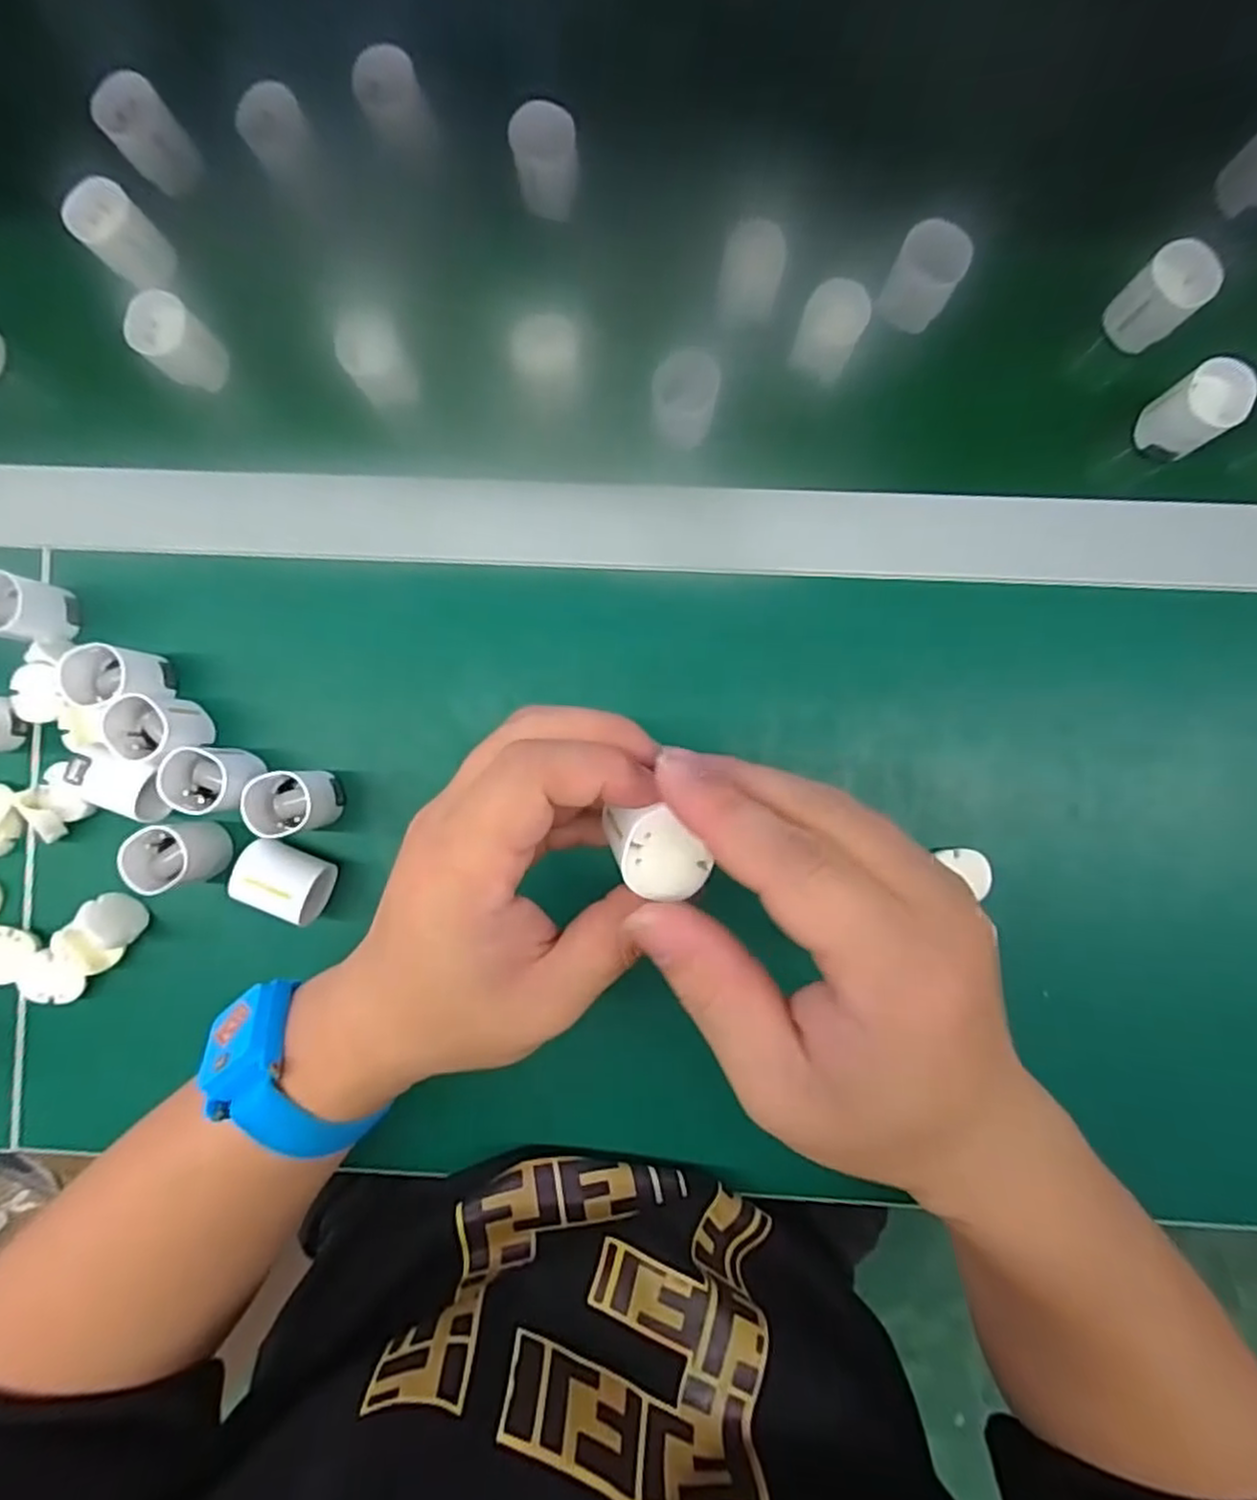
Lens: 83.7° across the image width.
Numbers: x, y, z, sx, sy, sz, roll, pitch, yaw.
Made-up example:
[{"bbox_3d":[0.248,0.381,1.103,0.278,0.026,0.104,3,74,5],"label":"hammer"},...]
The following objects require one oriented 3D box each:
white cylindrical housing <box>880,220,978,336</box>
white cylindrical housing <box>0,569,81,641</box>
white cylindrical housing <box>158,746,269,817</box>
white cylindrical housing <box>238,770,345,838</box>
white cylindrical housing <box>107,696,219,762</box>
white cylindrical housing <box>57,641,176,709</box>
[{"bbox_3d":[0.136,-0.217,0.321,0.029,0.031,0.030,0,90,-2],"label":"white cylindrical housing"},{"bbox_3d":[-0.281,-0.065,0.328,0.030,0.040,0.028,0,90,-2],"label":"white cylindrical housing"},{"bbox_3d":[-0.191,0.013,0.327,0.035,0.039,0.028,8,90,-2],"label":"white cylindrical housing"},{"bbox_3d":[-0.152,0.024,0.326,0.032,0.038,0.028,1,90,-2],"label":"white cylindrical housing"},{"bbox_3d":[-0.216,-0.010,0.328,0.031,0.039,0.029,0,90,-2],"label":"white cylindrical housing"},{"bbox_3d":[-0.233,-0.033,0.328,0.033,0.039,0.027,9,90,-2],"label":"white cylindrical housing"}]

